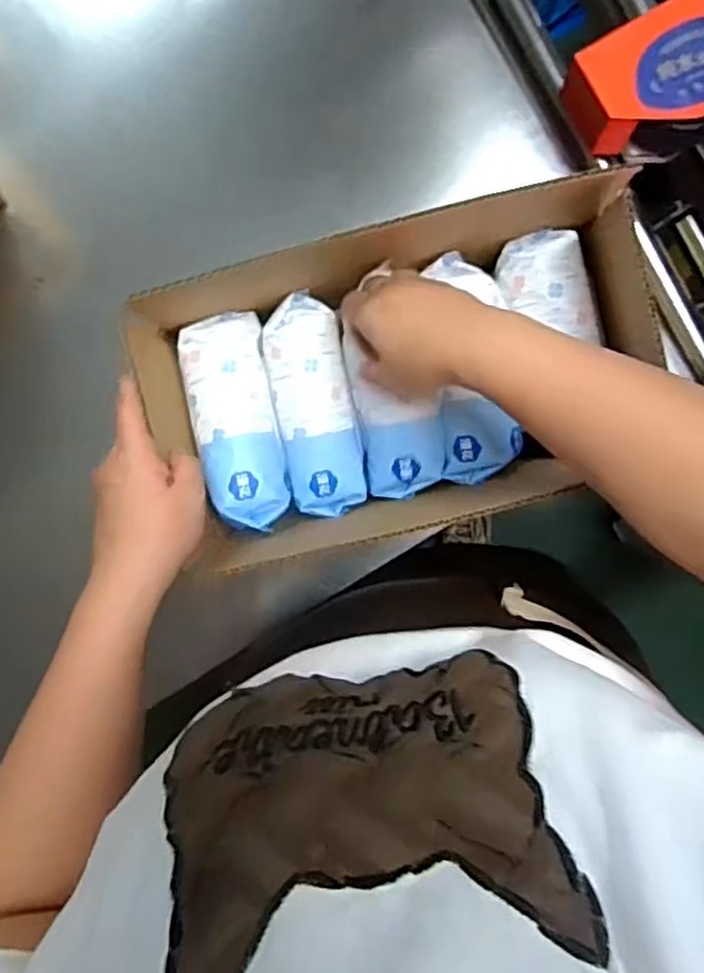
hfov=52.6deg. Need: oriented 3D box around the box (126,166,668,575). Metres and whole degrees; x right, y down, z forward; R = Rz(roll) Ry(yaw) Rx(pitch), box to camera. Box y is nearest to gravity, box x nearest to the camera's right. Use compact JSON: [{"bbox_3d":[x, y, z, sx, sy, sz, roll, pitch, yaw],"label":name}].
[{"bbox_3d":[0.036,-0.080,0.519,0.372,0.099,0.223,-12,93,2],"label":"box"}]

